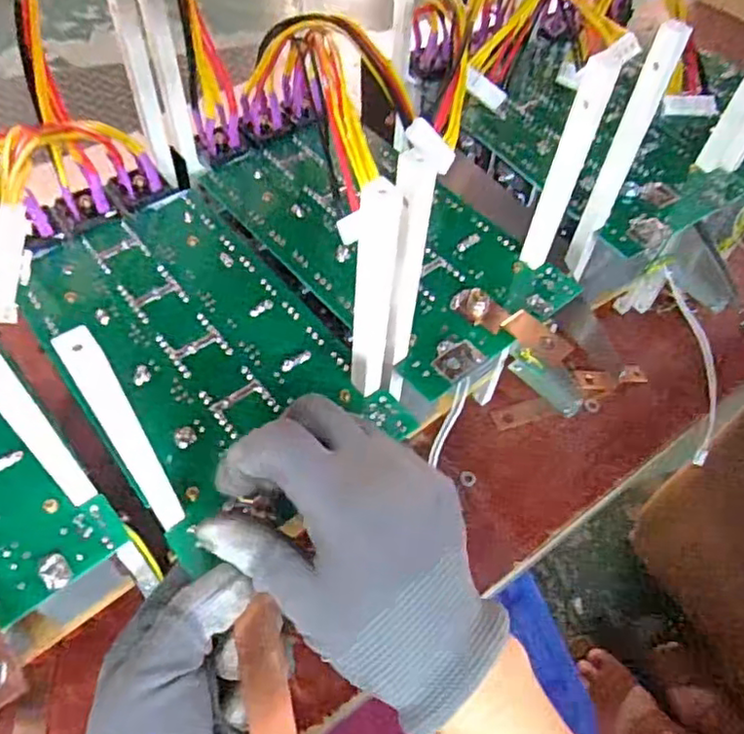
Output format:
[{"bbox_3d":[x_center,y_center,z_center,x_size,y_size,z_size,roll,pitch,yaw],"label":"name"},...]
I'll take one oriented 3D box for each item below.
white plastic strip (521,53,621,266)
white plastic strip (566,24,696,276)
[{"bbox_3d":[0.103,-0.104,0.340,0.018,0.130,0.011,26,57,14],"label":"white plastic strip"},{"bbox_3d":[0.148,-0.121,0.378,0.020,0.163,0.014,25,57,13],"label":"white plastic strip"}]

